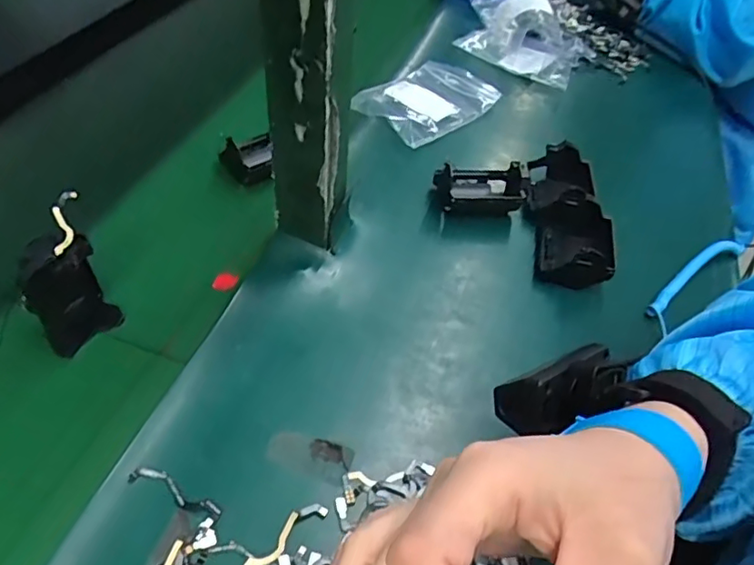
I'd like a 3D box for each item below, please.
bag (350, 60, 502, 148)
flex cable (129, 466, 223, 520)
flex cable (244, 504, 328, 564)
[{"bbox_3d":[0.053,-0.191,0.582,0.100,0.016,0.156,36,54,21],"label":"bag"},{"bbox_3d":[-0.107,0.112,0.300,0.055,0.004,0.012,22,49,13],"label":"flex cable"},{"bbox_3d":[-0.048,0.133,0.289,0.018,0.004,0.052,30,52,18],"label":"flex cable"}]

